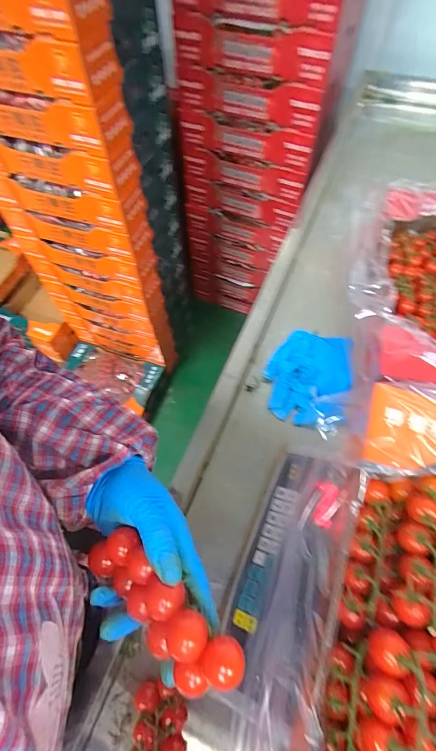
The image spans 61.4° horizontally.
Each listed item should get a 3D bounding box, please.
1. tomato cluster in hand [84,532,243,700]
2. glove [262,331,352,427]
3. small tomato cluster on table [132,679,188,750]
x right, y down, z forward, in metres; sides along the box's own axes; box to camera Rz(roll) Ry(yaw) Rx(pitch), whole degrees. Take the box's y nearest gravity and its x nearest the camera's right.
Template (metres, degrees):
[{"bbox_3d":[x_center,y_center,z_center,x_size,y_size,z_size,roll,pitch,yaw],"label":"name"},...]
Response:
[{"bbox_3d":[-0.042,0.152,0.243,0.129,0.031,0.040,26,64,34],"label":"tomato cluster in hand"},{"bbox_3d":[0.142,0.003,0.583,0.123,0.031,0.155,5,61,6],"label":"glove"},{"bbox_3d":[-0.061,0.379,0.372,0.057,0.029,0.102,-2,61,2],"label":"small tomato cluster on table"}]

